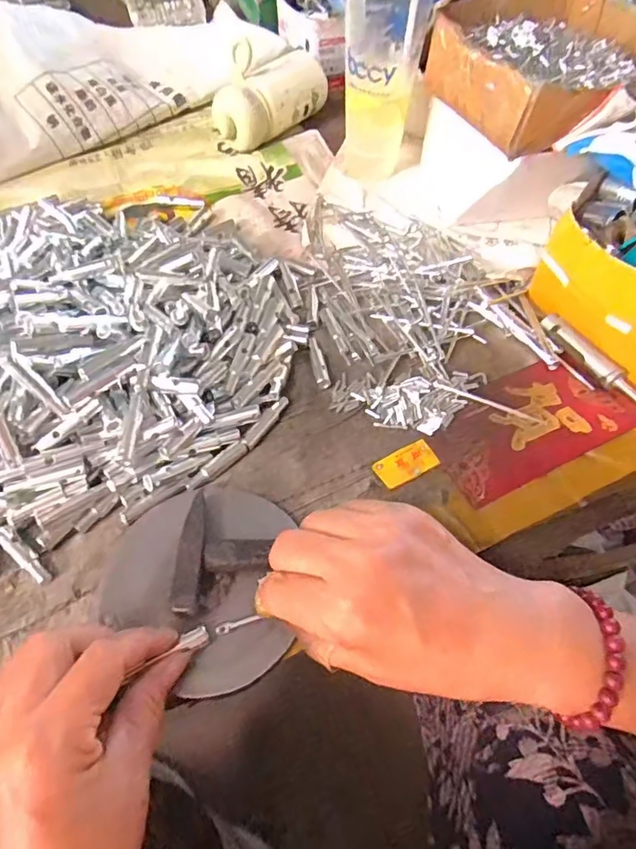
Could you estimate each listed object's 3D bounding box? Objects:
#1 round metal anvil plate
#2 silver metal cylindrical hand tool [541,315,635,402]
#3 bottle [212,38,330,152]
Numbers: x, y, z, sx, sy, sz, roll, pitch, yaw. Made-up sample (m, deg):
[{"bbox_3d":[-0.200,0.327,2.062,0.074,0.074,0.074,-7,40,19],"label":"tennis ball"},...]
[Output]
[{"bbox_3d":[-0.076,0.094,0.322,0.112,0.031,0.123,-1,58,-1],"label":"round metal anvil plate"},{"bbox_3d":[0.228,-0.043,0.418,0.015,0.012,0.135,-24,61,-14],"label":"silver metal cylindrical hand tool"},{"bbox_3d":[-0.056,-0.381,0.613,0.063,0.076,0.155,36,64,20],"label":"bottle"}]

